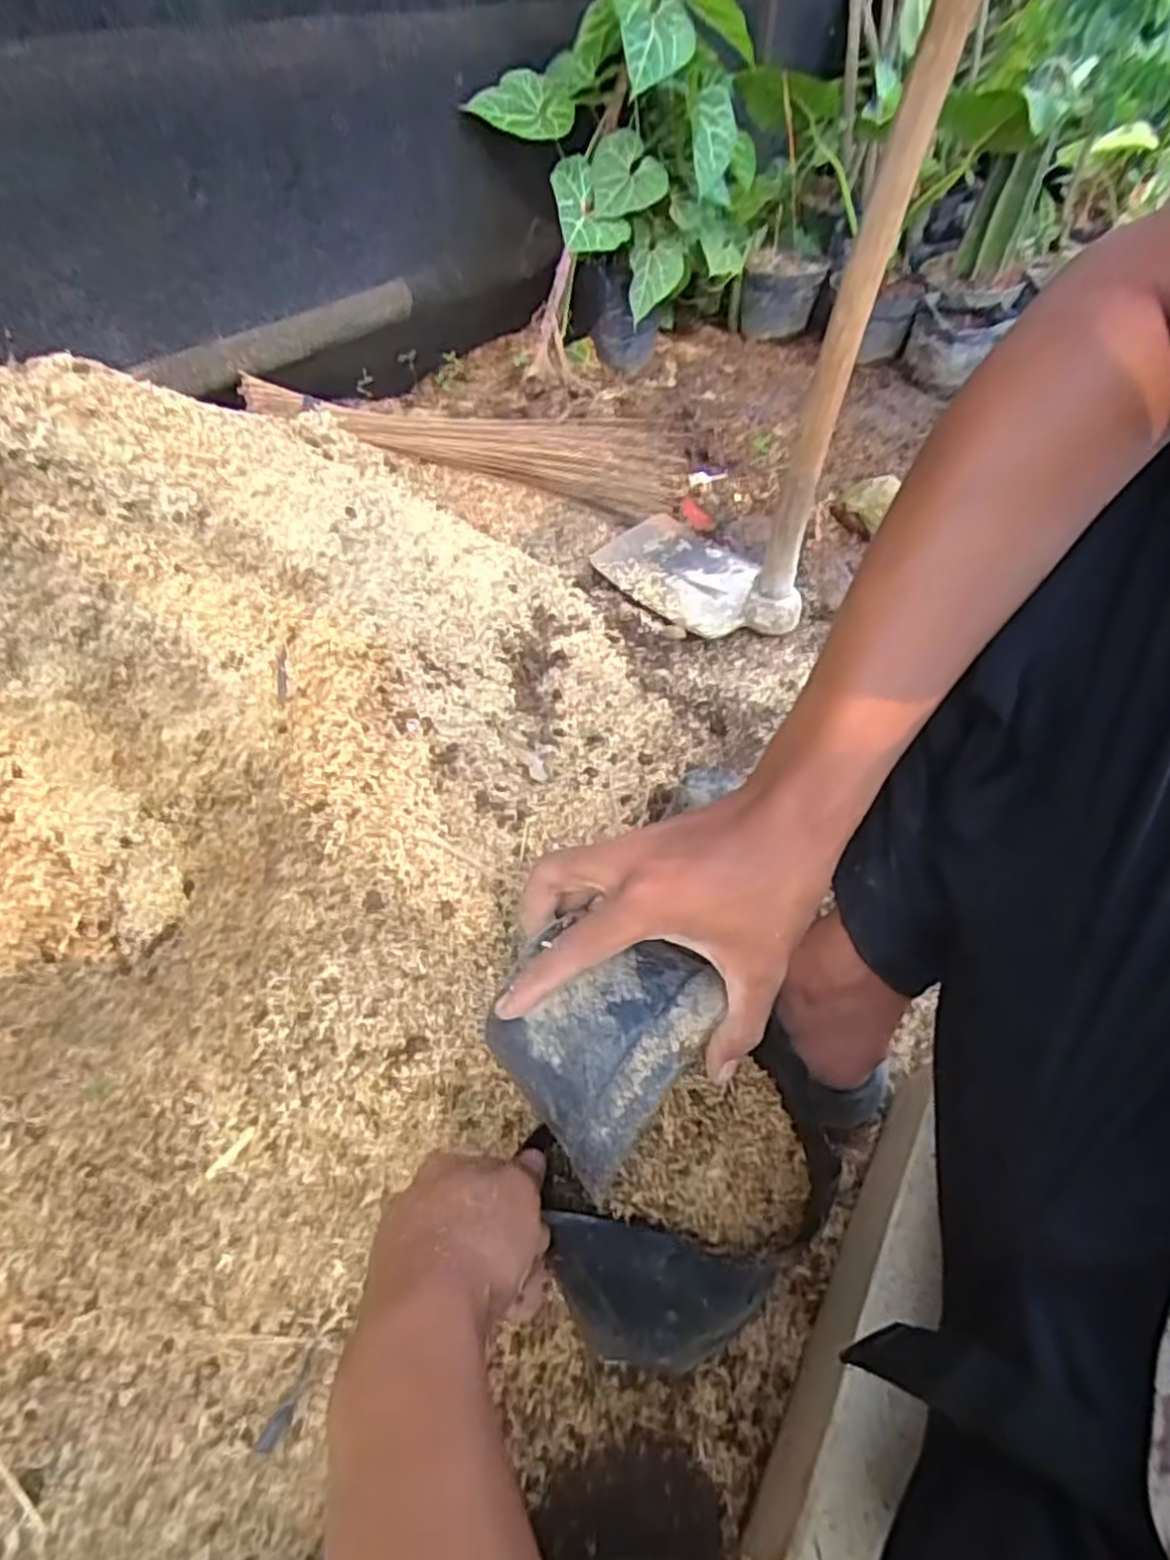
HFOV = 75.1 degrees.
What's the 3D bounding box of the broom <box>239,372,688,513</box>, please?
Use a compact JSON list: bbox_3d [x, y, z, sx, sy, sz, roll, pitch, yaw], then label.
[{"bbox_3d":[-0.148,-0.429,1.024,0.578,0.127,0.066,-2,53,-6],"label":"broom"}]

